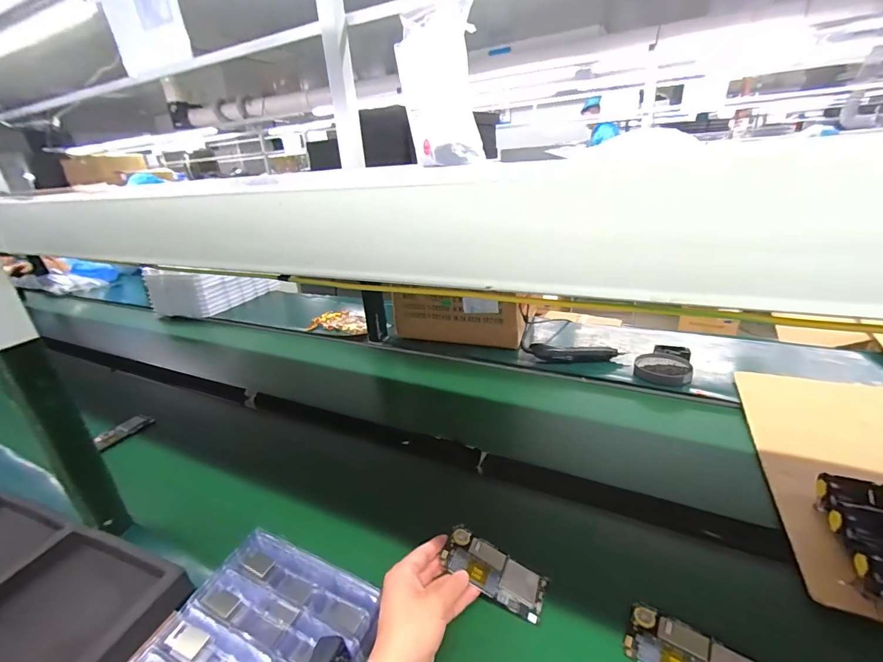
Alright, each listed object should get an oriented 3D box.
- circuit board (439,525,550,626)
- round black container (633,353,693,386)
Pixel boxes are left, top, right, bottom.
[{"bbox_3d":[0.062,0.283,0.482,0.124,0.011,0.062,26,33,19],"label":"circuit board"},{"bbox_3d":[0.499,0.083,0.897,0.100,0.030,0.091,-12,24,-18],"label":"round black container"}]

